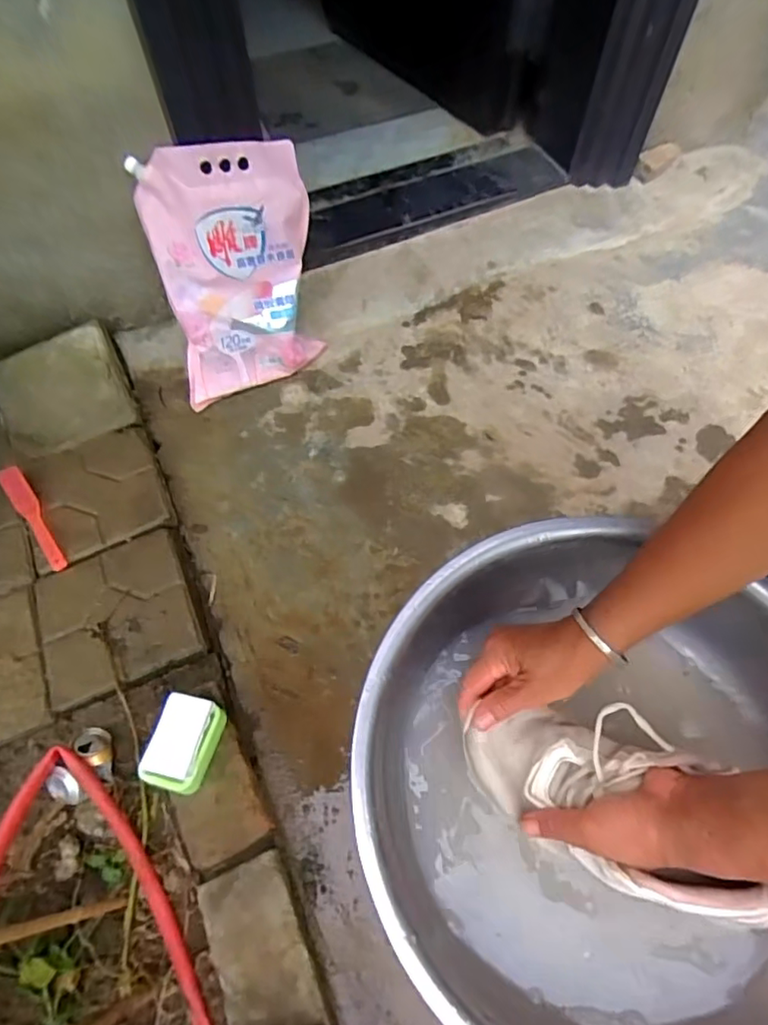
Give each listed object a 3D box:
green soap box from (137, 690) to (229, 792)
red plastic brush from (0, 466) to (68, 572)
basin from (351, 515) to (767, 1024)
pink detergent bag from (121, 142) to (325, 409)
[{"bbox_3d":[-0.282,0.318,0.791,0.090,0.031,0.121,15,63,9],"label":"green soap box"},{"bbox_3d":[-0.631,0.005,1.019,0.044,0.036,0.228,-35,67,-17],"label":"red plastic brush"},{"bbox_3d":[0.157,0.190,0.414,0.337,0.106,0.353,0,62,0],"label":"basin"},{"bbox_3d":[-0.274,-0.448,1.093,0.296,0.439,0.079,-16,30,-15],"label":"pink detergent bag"}]

